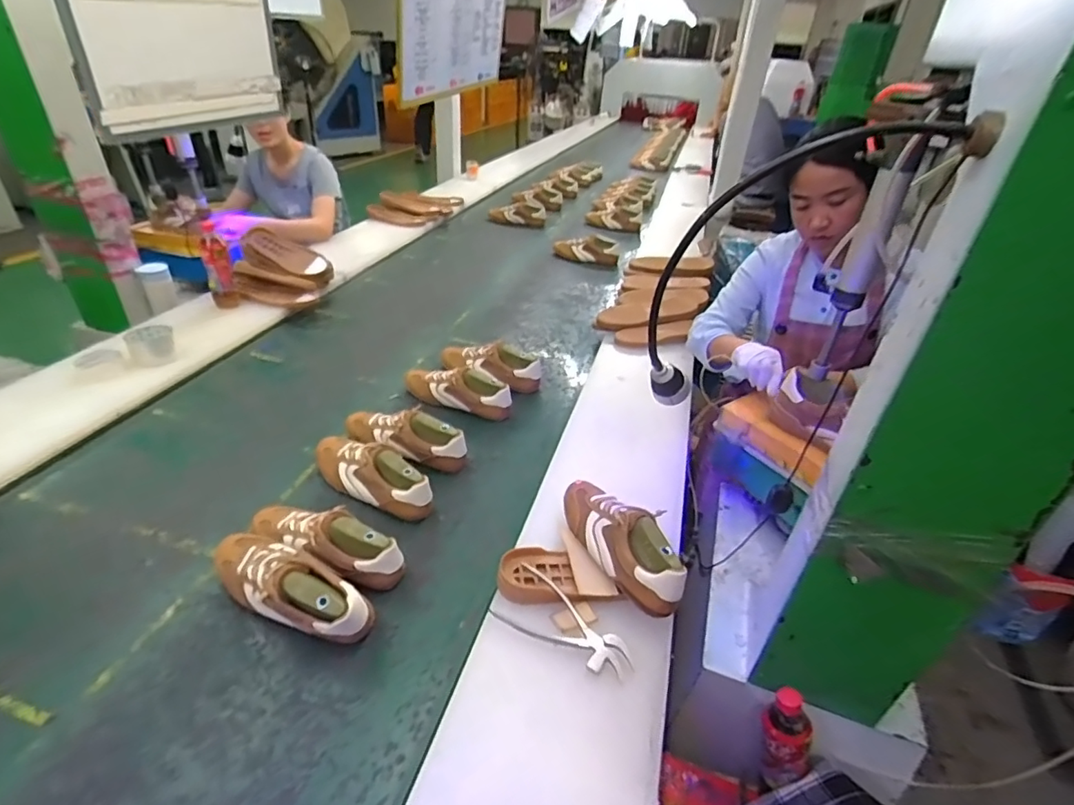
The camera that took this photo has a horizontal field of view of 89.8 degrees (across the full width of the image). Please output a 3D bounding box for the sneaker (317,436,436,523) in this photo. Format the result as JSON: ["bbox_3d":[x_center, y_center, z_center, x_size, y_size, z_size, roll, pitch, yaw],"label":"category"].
[{"bbox_3d":[-0.303,0.120,0.956,0.262,0.092,0.093,24,38,27],"label":"sneaker"}]

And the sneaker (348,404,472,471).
[{"bbox_3d":[-0.256,0.065,1.051,0.243,0.095,0.081,19,36,19],"label":"sneaker"}]

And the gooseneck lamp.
[{"bbox_3d":[0.220,-0.139,0.567,0.142,0.420,0.096,44,43,5],"label":"gooseneck lamp"}]

